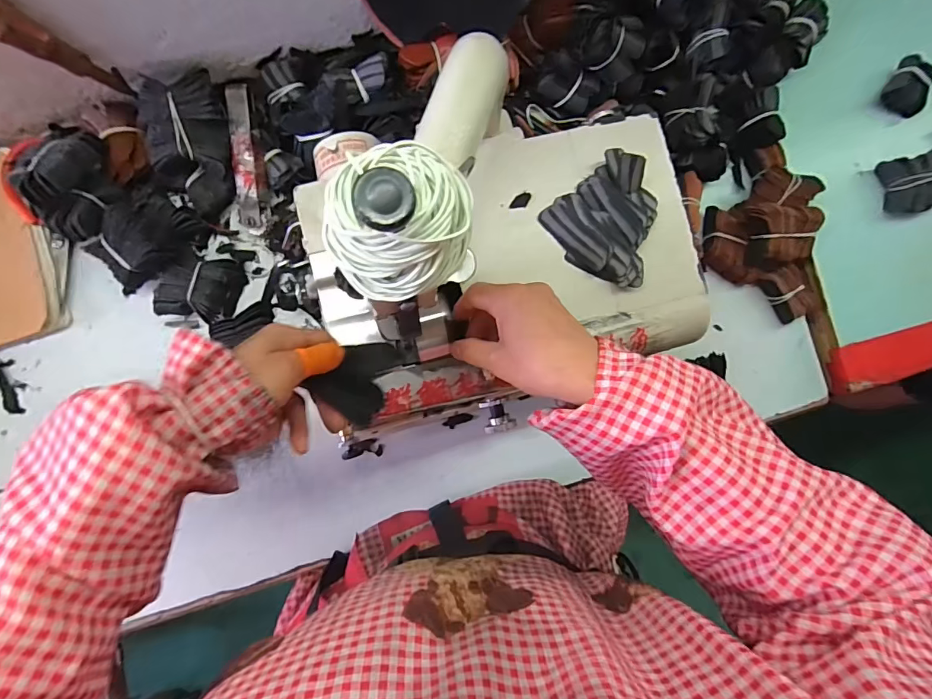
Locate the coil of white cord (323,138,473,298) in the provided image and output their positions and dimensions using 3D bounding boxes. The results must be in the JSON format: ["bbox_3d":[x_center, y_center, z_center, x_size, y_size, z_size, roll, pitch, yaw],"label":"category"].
[{"bbox_3d":[-0.029,-0.056,0.204,0.063,0.038,0.066,0,88,-7],"label":"coil of white cord"}]

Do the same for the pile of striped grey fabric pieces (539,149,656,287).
[{"bbox_3d":[0.132,-0.110,0.400,0.093,0.024,0.099,-41,93,-6],"label":"pile of striped grey fabric pieces"}]

